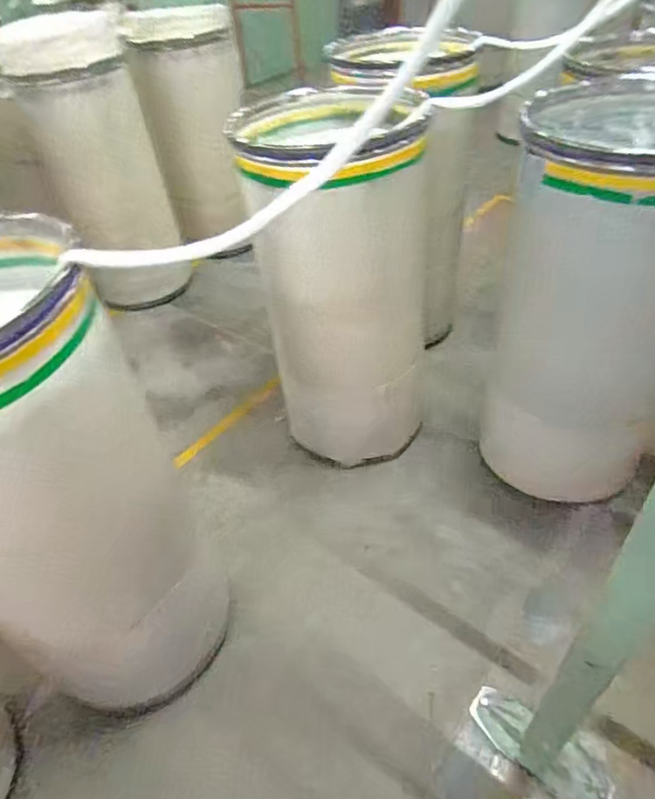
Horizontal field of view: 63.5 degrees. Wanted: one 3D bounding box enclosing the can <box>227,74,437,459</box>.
[{"bbox_3d":[0.046,-0.347,1.705,0.474,1.057,0.470,-5,43,4],"label":"can"}]

